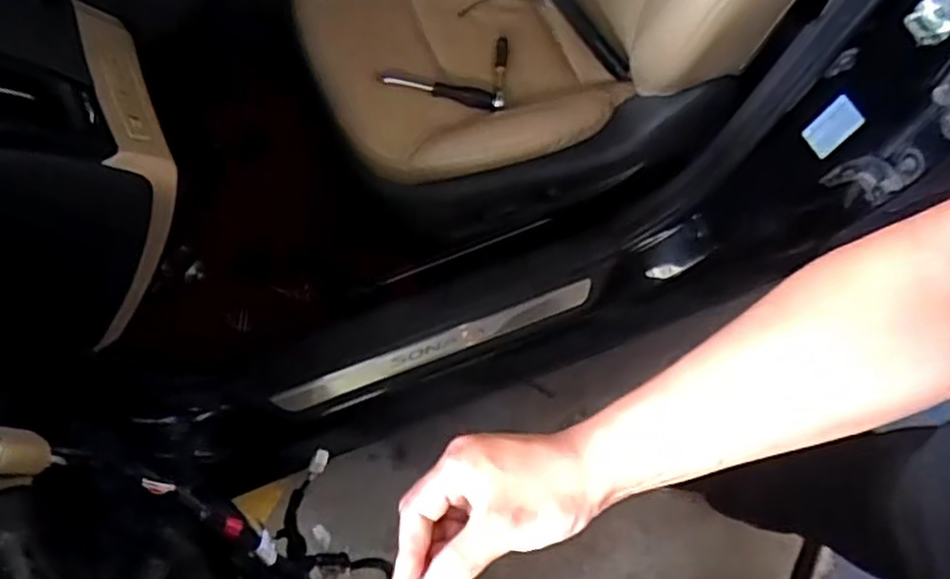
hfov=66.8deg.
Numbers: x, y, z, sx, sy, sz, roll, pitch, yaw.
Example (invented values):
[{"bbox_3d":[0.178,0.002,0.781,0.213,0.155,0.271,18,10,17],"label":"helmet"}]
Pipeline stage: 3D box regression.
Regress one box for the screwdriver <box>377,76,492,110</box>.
[{"bbox_3d":[-0.059,-0.304,1.089,0.173,0.028,0.023,8,67,-12],"label":"screwdriver"}]

